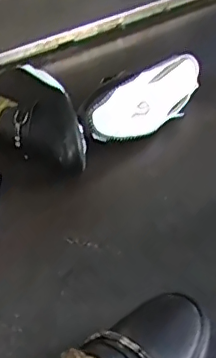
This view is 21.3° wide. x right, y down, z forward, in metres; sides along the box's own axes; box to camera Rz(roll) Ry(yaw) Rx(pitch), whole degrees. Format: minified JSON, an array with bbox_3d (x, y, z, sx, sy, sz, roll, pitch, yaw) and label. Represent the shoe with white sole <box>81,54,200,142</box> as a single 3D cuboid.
[{"bbox_3d":[0.052,-0.114,0.766,0.065,0.071,0.236,24,41,27],"label":"shoe with white sole"}]

